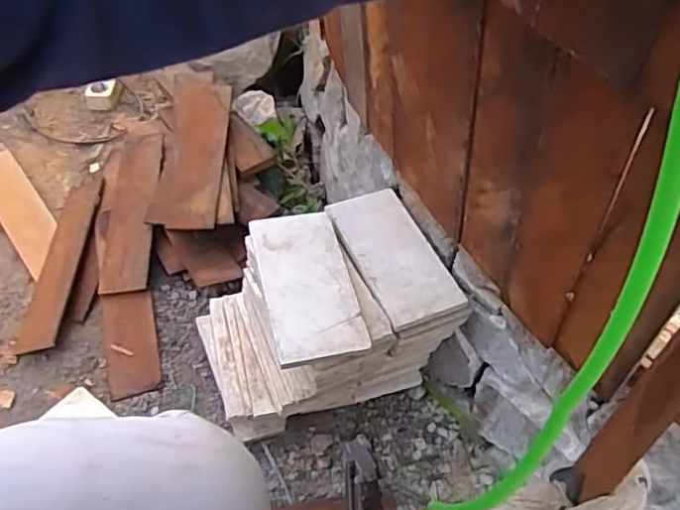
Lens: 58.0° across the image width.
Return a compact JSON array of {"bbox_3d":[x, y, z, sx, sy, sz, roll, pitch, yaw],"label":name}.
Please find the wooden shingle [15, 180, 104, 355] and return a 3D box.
[{"bbox_3d":[-0.470,0.010,1.036,0.083,0.011,0.331,-9,54,13],"label":"wooden shingle"}]

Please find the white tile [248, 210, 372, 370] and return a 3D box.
[{"bbox_3d":[-0.038,0.030,0.708,0.101,0.013,0.203,-8,50,-13],"label":"white tile"}]

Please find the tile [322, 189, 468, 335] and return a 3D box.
[{"bbox_3d":[0.065,-0.003,0.760,0.104,0.009,0.203,-17,53,-20],"label":"tile"}]

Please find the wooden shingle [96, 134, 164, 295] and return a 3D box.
[{"bbox_3d":[-0.370,-0.078,1.068,0.100,0.017,0.324,-8,55,4],"label":"wooden shingle"}]

